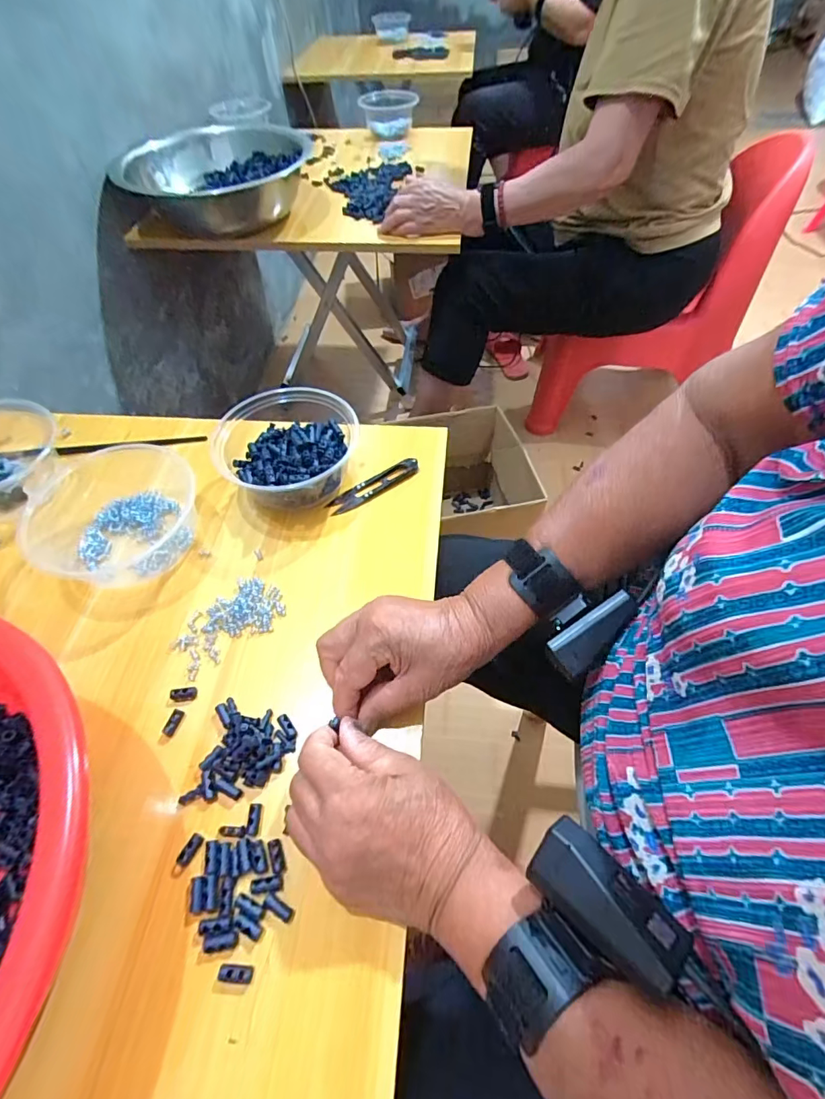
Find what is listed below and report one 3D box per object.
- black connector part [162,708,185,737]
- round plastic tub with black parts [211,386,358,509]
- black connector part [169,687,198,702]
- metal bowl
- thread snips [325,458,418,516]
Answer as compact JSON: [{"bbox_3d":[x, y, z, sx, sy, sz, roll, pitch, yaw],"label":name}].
[{"bbox_3d":[-0.178,0.129,0.355,0.009,0.004,0.019,11,57,9],"label":"black connector part"},{"bbox_3d":[-0.127,-0.090,0.466,0.127,0.067,0.129,-1,56,1],"label":"round plastic tub with black parts"},{"bbox_3d":[-0.176,0.110,0.365,0.021,0.005,0.011,-6,56,-2],"label":"black connector part"},{"bbox_3d":[-0.334,-0.645,0.827,0.259,0.101,0.311,2,56,3],"label":"metal bowl"},{"bbox_3d":[-0.039,-0.065,0.481,0.100,0.013,0.024,-33,61,-19],"label":"thread snips"}]

